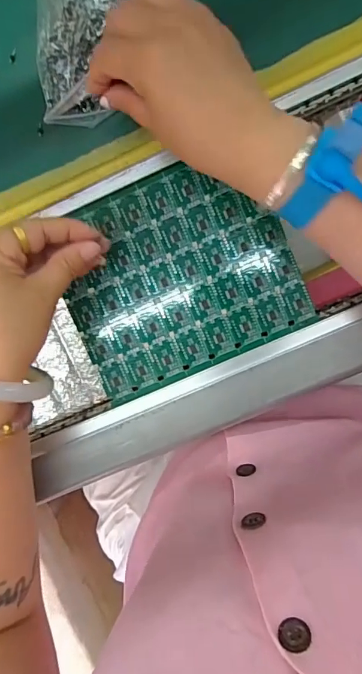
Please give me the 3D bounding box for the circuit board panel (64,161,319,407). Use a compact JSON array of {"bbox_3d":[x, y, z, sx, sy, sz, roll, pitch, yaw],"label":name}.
[{"bbox_3d":[-0.003,-0.047,0.346,0.171,0.004,0.148,-23,93,4],"label":"circuit board panel"}]

